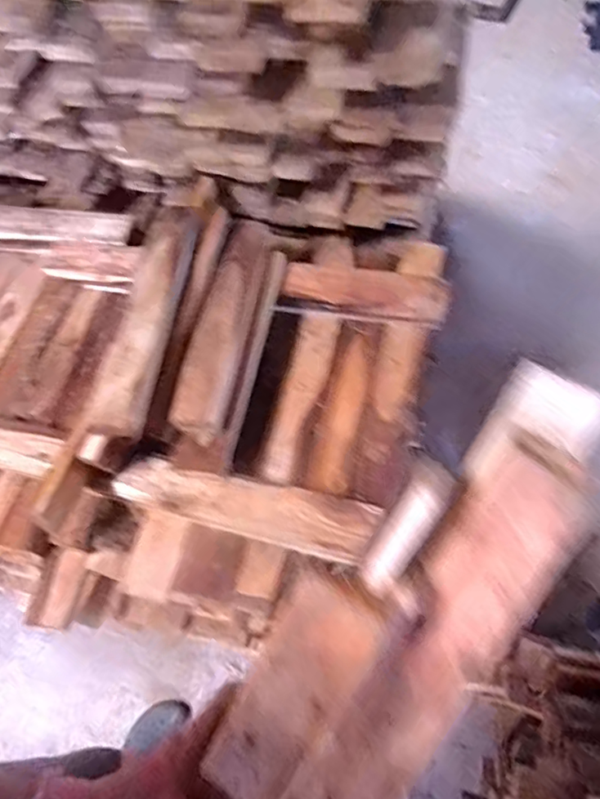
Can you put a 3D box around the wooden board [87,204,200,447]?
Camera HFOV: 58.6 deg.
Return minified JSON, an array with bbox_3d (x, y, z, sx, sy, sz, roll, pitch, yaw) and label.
[{"bbox_3d":[-0.166,-0.104,0.592,0.052,0.022,0.306,4,63,6],"label":"wooden board"}]

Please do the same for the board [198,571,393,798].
[{"bbox_3d":[-0.004,0.176,0.314,0.054,0.013,0.150,32,100,18],"label":"board"}]

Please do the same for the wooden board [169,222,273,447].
[{"bbox_3d":[-0.084,-0.092,0.627,0.064,0.018,0.298,20,63,-12],"label":"wooden board"}]

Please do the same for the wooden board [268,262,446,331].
[{"bbox_3d":[0.080,-0.137,0.681,0.211,0.050,0.059,9,64,9],"label":"wooden board"}]

